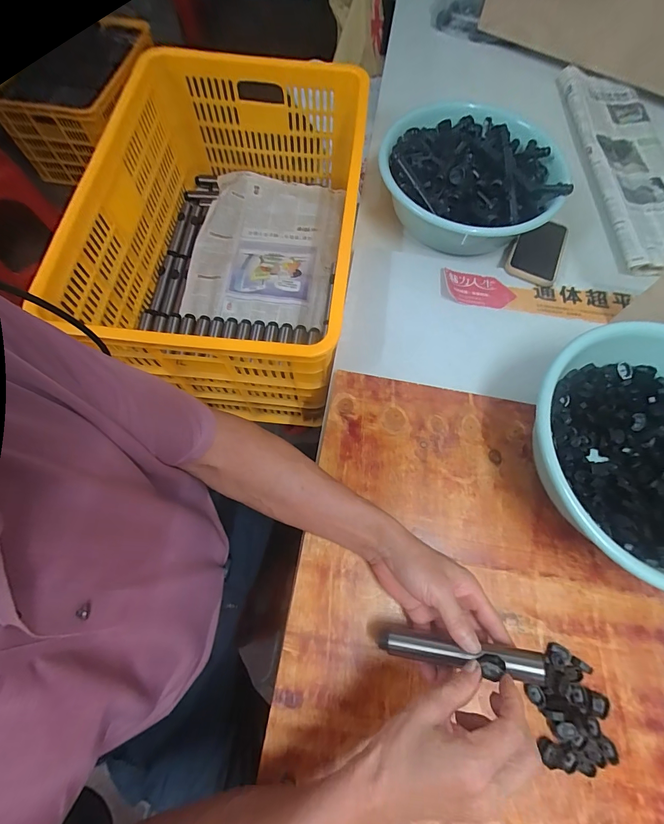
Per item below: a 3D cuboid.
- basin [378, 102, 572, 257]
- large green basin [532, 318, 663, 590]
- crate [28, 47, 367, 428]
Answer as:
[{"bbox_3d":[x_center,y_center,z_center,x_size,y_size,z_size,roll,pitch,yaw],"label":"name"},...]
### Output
[{"bbox_3d":[0.232,-0.391,0.625,0.286,0.085,0.275,1,69,-2],"label":"basin"},{"bbox_3d":[0.376,0.052,0.424,0.266,0.137,0.279,1,69,-2],"label":"large green basin"},{"bbox_3d":[-0.180,-0.336,0.682,0.400,0.252,0.615,7,69,0],"label":"crate"}]

